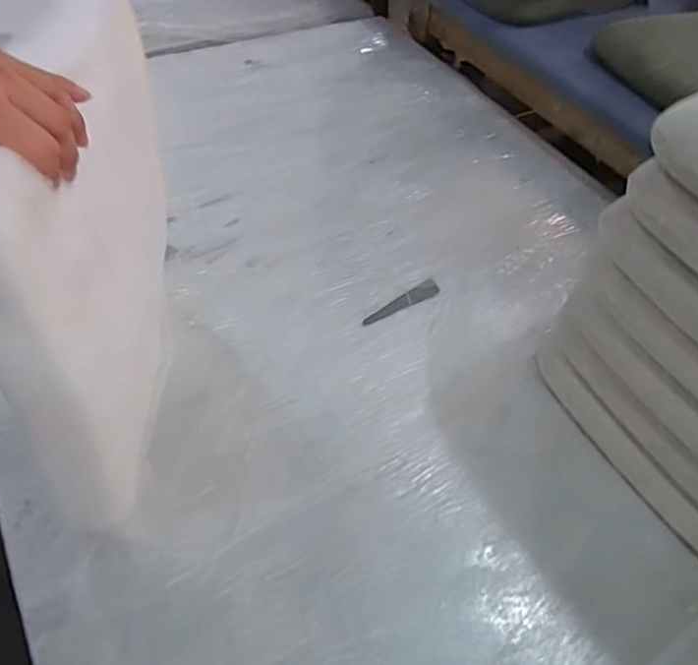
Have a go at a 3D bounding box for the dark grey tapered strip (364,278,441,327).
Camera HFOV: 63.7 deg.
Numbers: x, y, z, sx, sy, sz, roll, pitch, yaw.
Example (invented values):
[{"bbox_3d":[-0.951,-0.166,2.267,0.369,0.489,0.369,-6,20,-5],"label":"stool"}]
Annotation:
[{"bbox_3d":[0.089,-0.047,0.946,0.158,0.005,0.033,-28,57,-25],"label":"dark grey tapered strip"}]

